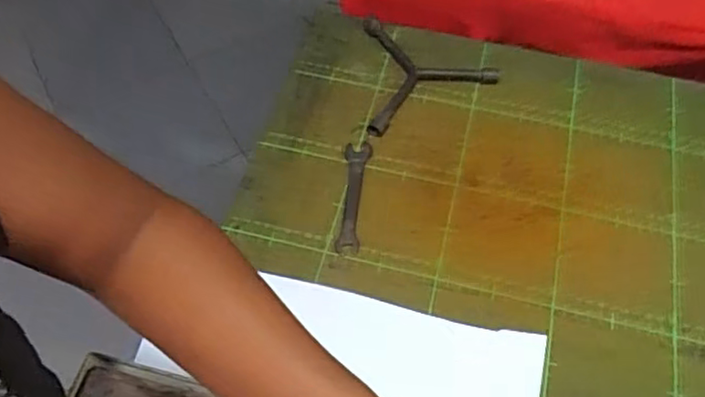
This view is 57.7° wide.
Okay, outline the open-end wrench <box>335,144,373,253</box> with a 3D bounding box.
[{"bbox_3d":[0.000,-0.001,0.608,0.025,0.010,0.118,5,58,3],"label":"open-end wrench"}]

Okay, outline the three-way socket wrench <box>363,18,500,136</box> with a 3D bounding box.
[{"bbox_3d":[0.054,-0.146,0.693,0.153,0.013,0.142,-25,62,-15],"label":"three-way socket wrench"}]

